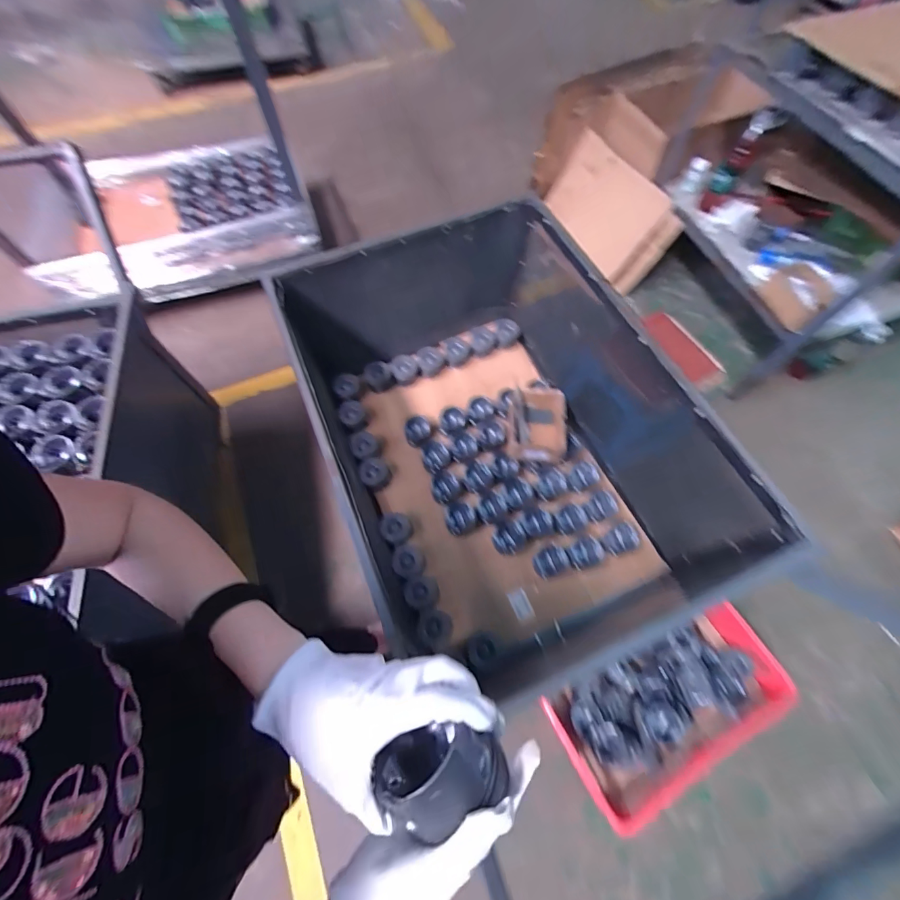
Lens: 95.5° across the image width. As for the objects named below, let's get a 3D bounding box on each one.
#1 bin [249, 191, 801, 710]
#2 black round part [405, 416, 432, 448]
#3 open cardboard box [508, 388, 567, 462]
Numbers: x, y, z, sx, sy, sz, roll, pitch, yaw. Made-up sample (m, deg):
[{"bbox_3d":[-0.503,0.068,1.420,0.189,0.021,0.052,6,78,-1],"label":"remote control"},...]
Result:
[{"bbox_3d":[0.161,-0.060,1.140,0.912,0.519,1.122,-21,67,-9],"label":"bin"},{"bbox_3d":[-0.106,-0.061,1.352,0.082,0.043,0.091,-13,66,-6],"label":"black round part"},{"bbox_3d":[0.270,-0.071,1.271,0.175,0.110,0.216,7,65,4],"label":"open cardboard box"}]

